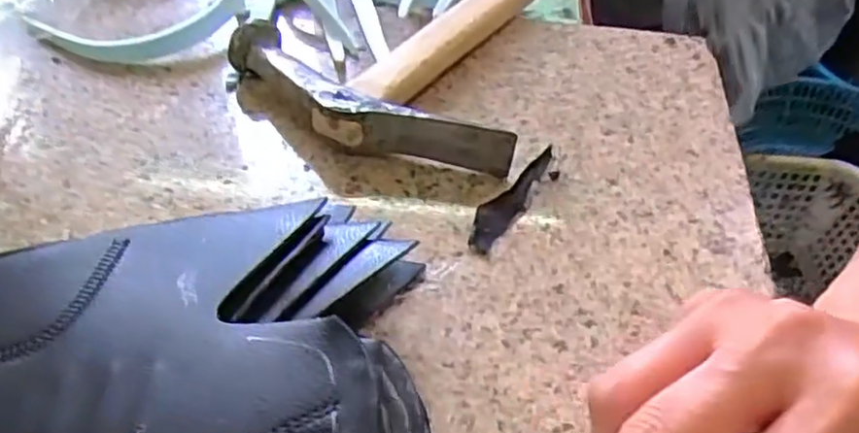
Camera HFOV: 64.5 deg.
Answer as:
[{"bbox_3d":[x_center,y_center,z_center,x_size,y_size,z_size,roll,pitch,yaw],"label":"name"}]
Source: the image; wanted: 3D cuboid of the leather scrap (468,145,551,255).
[{"bbox_3d":[0.035,-0.008,0.288,0.014,0.009,0.063,30,52,22],"label":"leather scrap"}]

